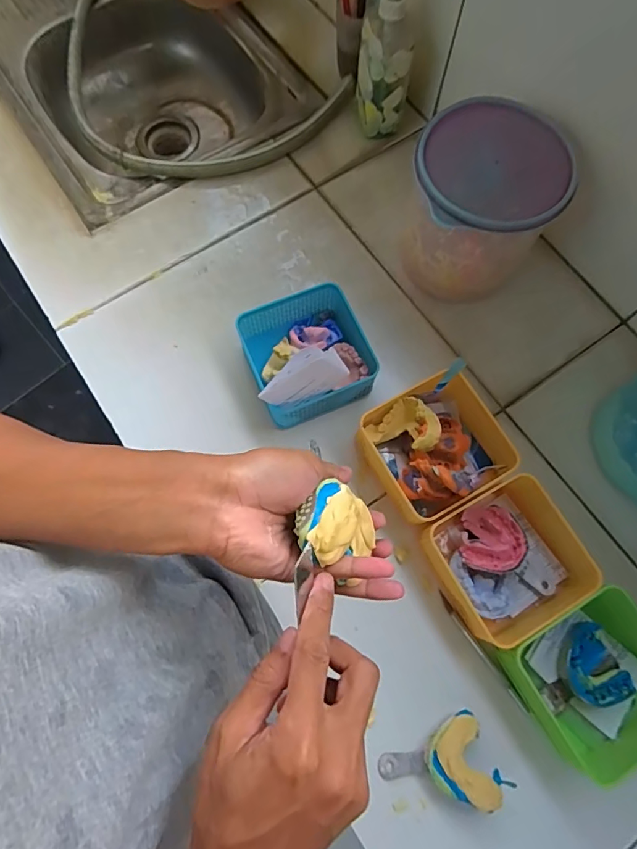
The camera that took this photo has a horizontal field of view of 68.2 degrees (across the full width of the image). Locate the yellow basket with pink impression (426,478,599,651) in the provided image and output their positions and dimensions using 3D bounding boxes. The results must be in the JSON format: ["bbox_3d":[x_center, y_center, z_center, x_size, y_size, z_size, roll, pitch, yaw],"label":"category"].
[{"bbox_3d":[0.199,0.136,0.491,0.147,0.054,0.135,-28,76,-8],"label":"yellow basket with pink impression"}]

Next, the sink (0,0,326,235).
[{"bbox_3d":[-0.359,-0.655,0.823,0.404,0.157,0.765,-33,77,-9],"label":"sink"}]

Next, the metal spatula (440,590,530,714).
[{"bbox_3d":[0.170,0.237,0.491,0.008,0.013,0.136,-34,77,-11],"label":"metal spatula"}]

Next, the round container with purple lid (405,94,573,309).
[{"bbox_3d":[0.178,-0.245,0.554,0.157,0.167,0.145,14,74,4],"label":"round container with purple lid"}]

